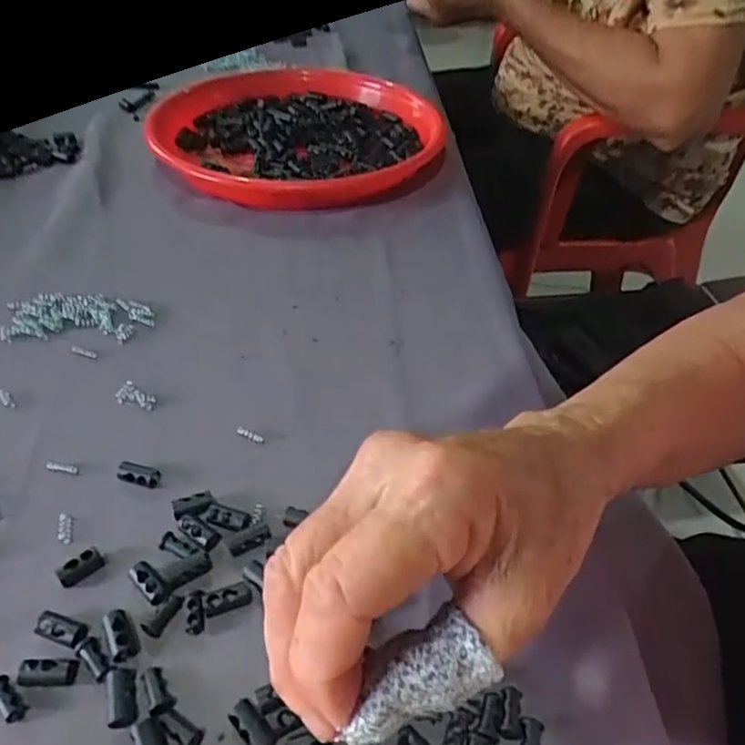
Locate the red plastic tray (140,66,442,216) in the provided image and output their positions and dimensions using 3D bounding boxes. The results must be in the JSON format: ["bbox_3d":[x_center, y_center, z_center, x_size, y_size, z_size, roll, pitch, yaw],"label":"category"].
[{"bbox_3d":[-0.065,-0.200,0.554,0.244,0.047,0.207,-6,43,-11],"label":"red plastic tray"}]

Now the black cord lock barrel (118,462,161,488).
[{"bbox_3d":[-0.111,0.048,0.302,0.019,0.007,0.007,10,43,10],"label":"black cord lock barrel"}]

